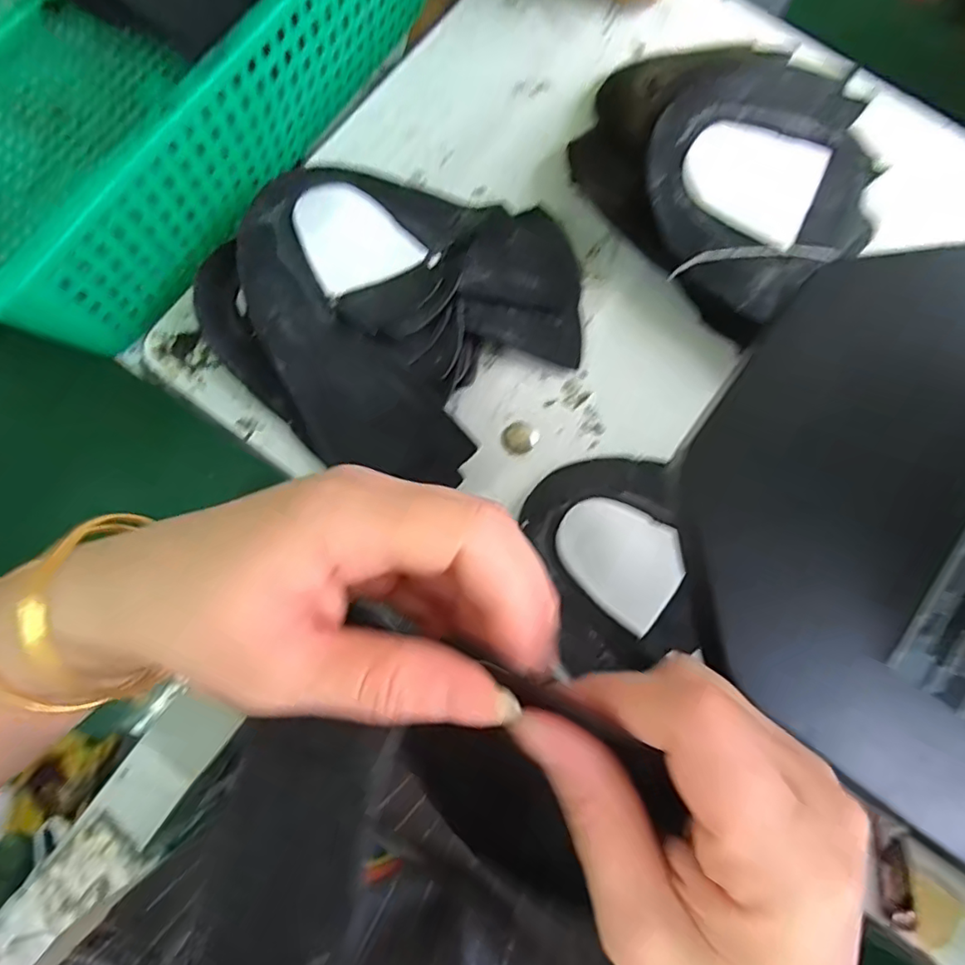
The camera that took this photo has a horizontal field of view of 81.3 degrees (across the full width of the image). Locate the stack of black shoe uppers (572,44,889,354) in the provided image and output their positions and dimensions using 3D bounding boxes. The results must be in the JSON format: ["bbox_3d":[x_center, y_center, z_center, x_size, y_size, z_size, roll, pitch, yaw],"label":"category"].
[{"bbox_3d":[0.177,-0.236,0.408,0.214,0.062,0.209,27,78,5],"label":"stack of black shoe uppers"}]

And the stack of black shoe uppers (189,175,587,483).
[{"bbox_3d":[-0.054,-0.129,0.388,0.216,0.052,0.230,42,80,8],"label":"stack of black shoe uppers"}]

